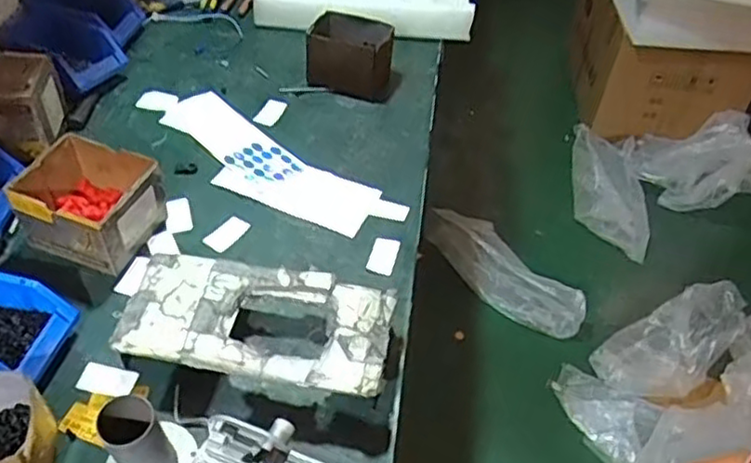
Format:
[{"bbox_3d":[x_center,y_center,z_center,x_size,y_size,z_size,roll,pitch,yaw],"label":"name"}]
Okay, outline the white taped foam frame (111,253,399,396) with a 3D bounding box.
[{"bbox_3d":[-0.139,0.115,0.821,0.307,0.063,0.146,10,46,4],"label":"white taped foam frame"}]

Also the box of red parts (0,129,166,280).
[{"bbox_3d":[-0.390,-0.038,0.922,0.165,0.095,0.136,13,47,8],"label":"box of red parts"}]

